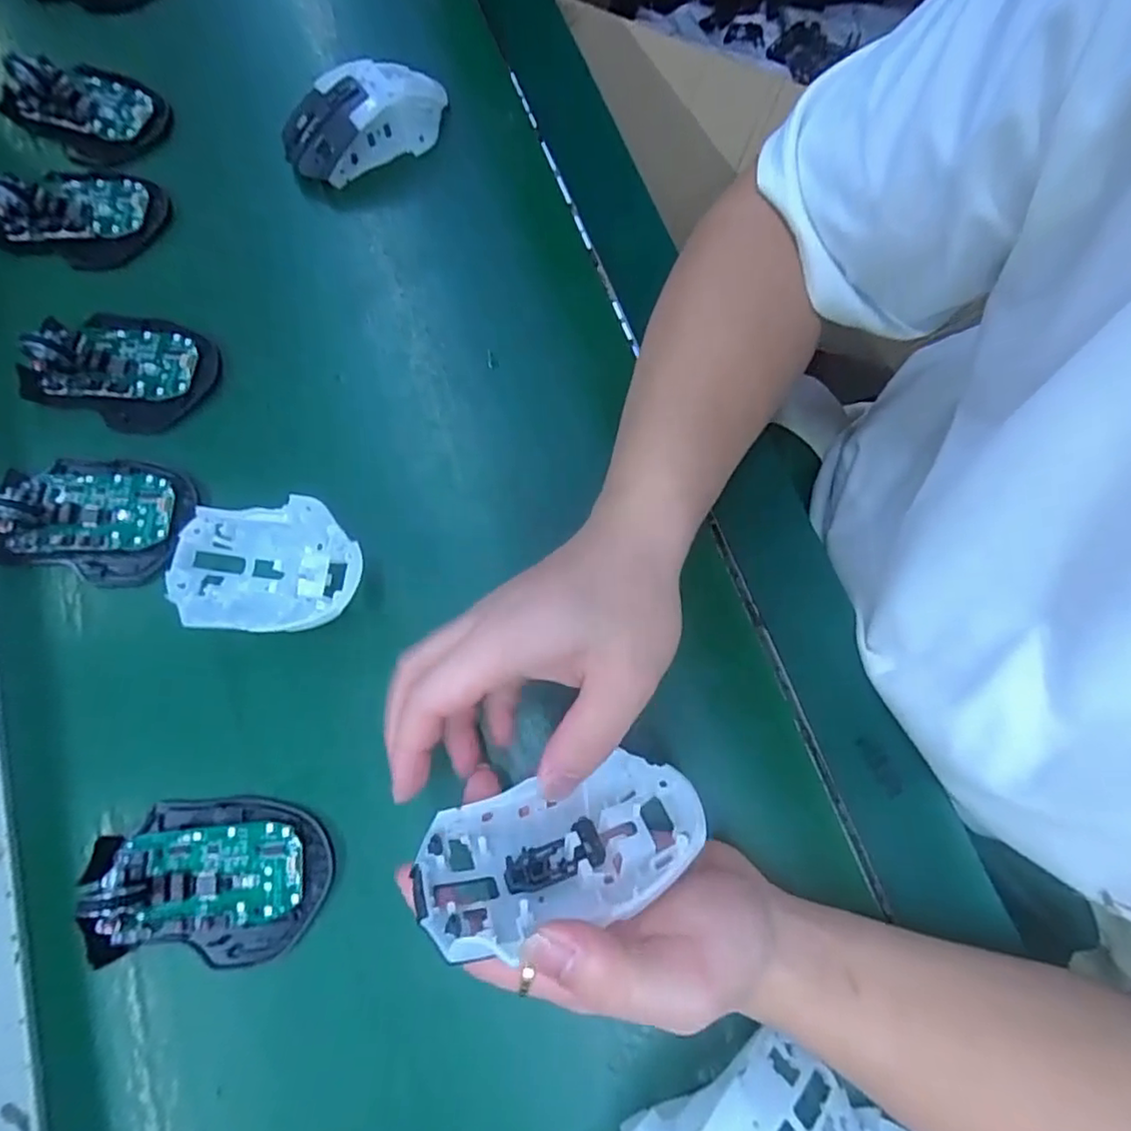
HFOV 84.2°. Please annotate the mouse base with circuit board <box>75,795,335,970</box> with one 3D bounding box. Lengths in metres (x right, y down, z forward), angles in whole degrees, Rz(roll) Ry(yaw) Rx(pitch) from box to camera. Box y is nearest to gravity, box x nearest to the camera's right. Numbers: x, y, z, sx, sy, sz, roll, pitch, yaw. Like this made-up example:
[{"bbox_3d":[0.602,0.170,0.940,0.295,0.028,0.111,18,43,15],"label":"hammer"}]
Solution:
[{"bbox_3d":[-0.175,0.154,0.306,0.113,0.019,0.074,4,75,1],"label":"mouse base with circuit board"}]

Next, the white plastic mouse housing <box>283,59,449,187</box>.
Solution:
[{"bbox_3d":[-0.135,-0.304,0.422,0.117,0.038,0.060,-32,76,-7],"label":"white plastic mouse housing"}]

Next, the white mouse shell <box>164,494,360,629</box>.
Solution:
[{"bbox_3d":[-0.158,0.003,0.336,0.112,0.042,0.068,2,75,2],"label":"white mouse shell"}]

